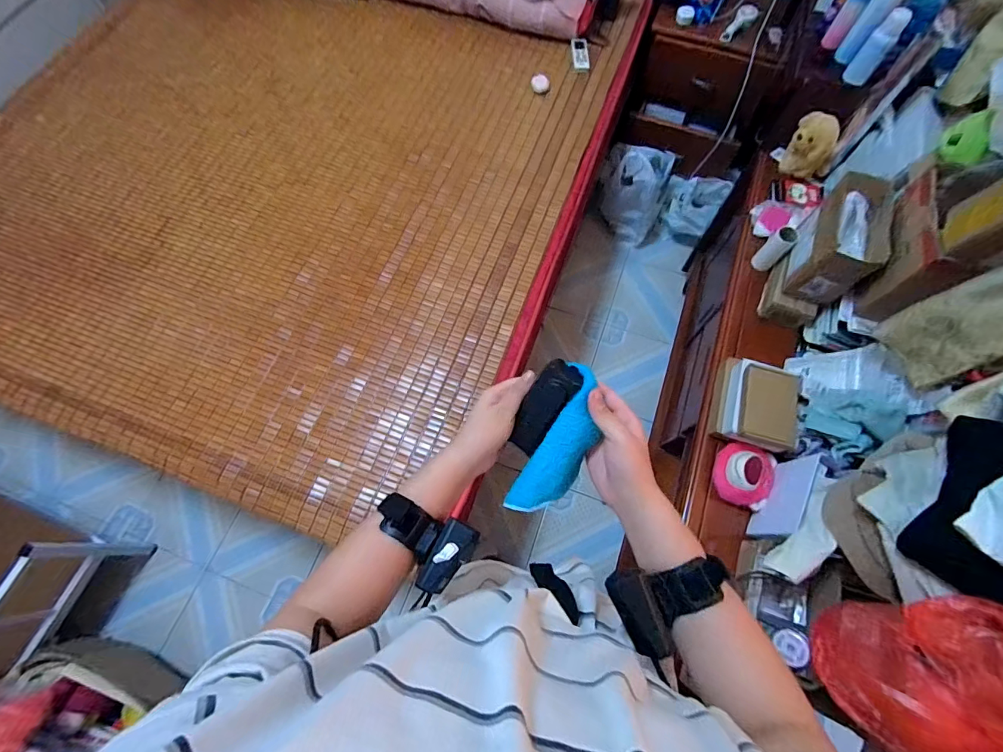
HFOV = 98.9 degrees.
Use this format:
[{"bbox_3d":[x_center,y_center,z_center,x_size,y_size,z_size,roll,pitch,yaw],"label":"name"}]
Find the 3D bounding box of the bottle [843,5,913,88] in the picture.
[{"bbox_3d":[0.772,-0.674,0.884,0.050,0.131,0.049,43,54,17],"label":"bottle"}]

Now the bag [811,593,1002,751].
[{"bbox_3d":[0.533,0.336,0.477,0.243,0.168,0.165,-10,69,-3],"label":"bag"}]

